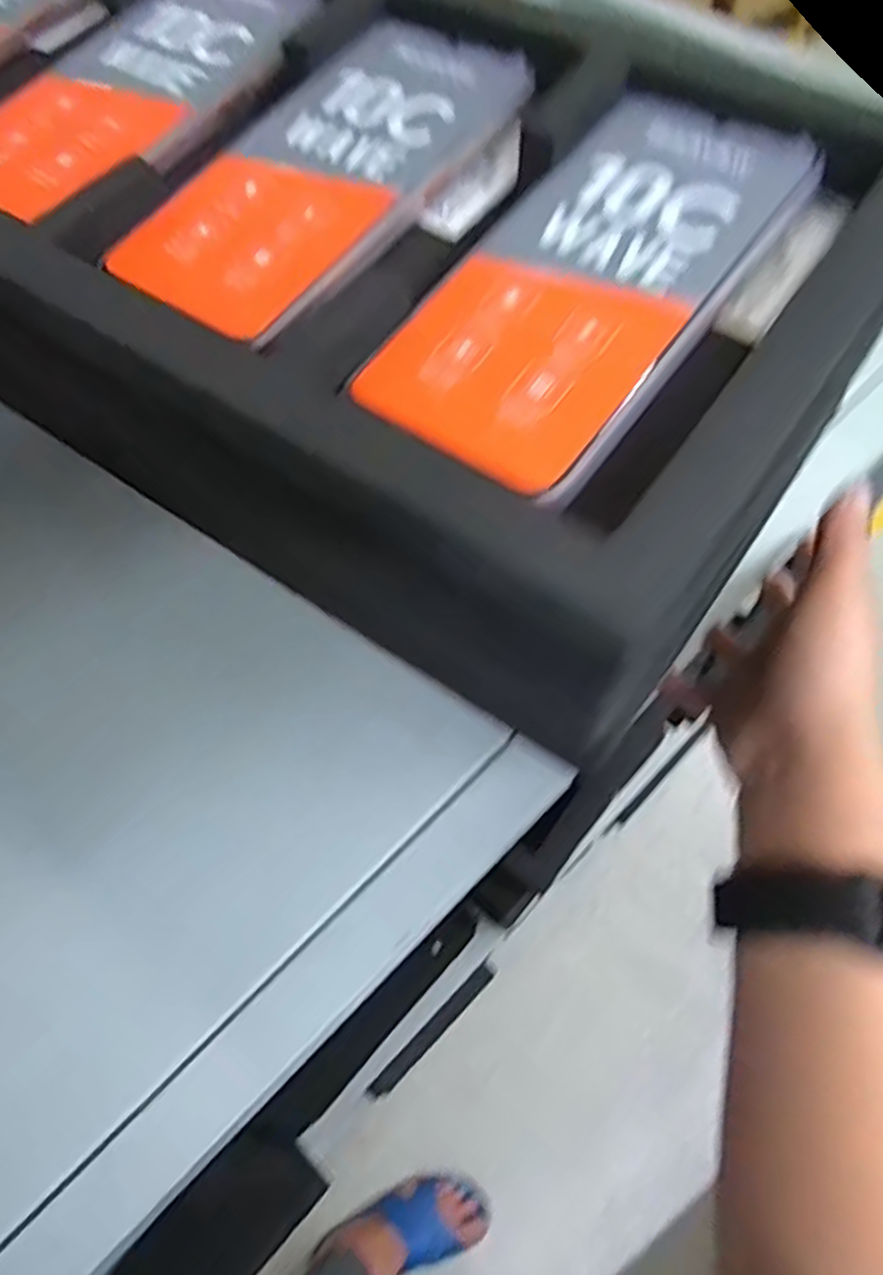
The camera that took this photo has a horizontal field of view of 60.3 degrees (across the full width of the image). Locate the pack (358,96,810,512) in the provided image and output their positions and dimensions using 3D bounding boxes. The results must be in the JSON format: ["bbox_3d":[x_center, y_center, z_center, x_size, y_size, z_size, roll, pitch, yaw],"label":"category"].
[{"bbox_3d":[0.050,-0.117,0.243,0.077,0.008,0.168,34,71,17],"label":"pack"}]

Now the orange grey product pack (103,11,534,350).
[{"bbox_3d":[-0.040,-0.174,0.279,0.077,0.009,0.164,31,70,17],"label":"orange grey product pack"}]

